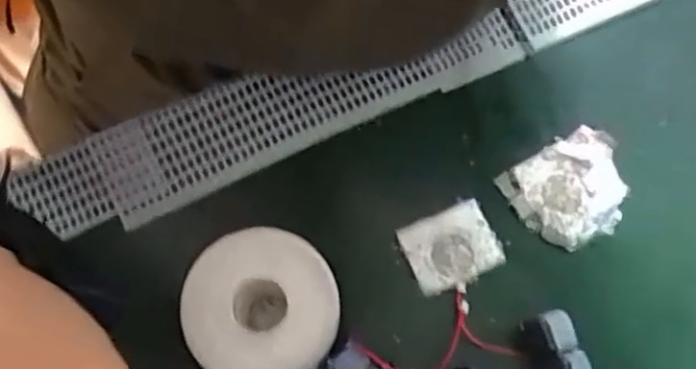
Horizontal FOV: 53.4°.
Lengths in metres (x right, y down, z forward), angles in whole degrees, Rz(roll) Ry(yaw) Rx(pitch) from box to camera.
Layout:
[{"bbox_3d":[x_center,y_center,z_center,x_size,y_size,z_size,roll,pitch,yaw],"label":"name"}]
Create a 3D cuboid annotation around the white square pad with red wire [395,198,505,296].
[{"bbox_3d":[0.053,0.033,0.360,0.046,0.007,0.038,-24,78,-10],"label":"white square pad with red wire"}]

